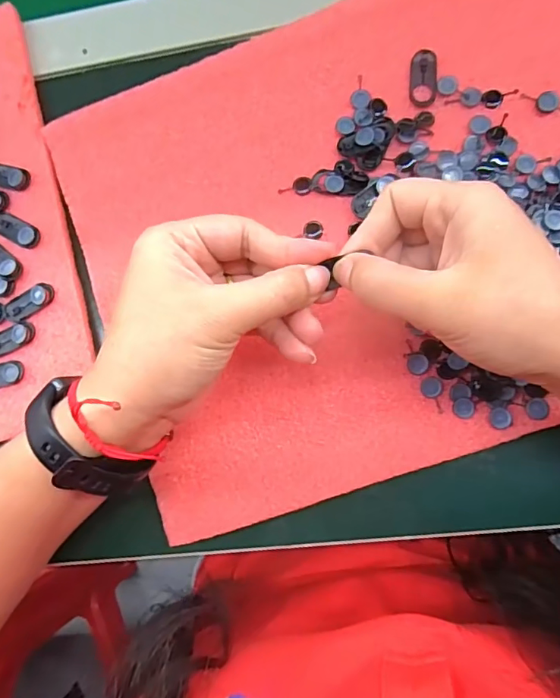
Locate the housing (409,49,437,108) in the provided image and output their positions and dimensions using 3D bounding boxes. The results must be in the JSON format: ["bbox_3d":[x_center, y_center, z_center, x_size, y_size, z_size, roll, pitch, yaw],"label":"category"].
[{"bbox_3d":[0.080,-0.152,0.280,0.014,0.004,0.031,2,84,7],"label":"housing"}]

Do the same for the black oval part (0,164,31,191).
[{"bbox_3d":[-0.168,-0.106,0.306,0.031,0.004,0.014,15,86,9],"label":"black oval part"}]

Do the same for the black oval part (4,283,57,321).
[{"bbox_3d":[-0.148,-0.027,0.295,0.031,0.004,0.012,-32,81,3],"label":"black oval part"}]

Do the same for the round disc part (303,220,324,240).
[{"bbox_3d":[0.019,-0.067,0.282,0.011,0.004,0.010,-1,83,7],"label":"round disc part"}]

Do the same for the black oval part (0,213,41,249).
[{"bbox_3d":[-0.158,-0.071,0.300,0.030,0.004,0.014,28,88,9],"label":"black oval part"}]

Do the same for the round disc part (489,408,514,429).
[{"bbox_3d":[0.112,0.035,0.254,0.011,0.004,0.011,-1,83,7],"label":"round disc part"}]

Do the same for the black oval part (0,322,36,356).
[{"bbox_3d":[-0.159,-0.006,0.293,0.032,0.004,0.013,-26,81,4],"label":"black oval part"}]

